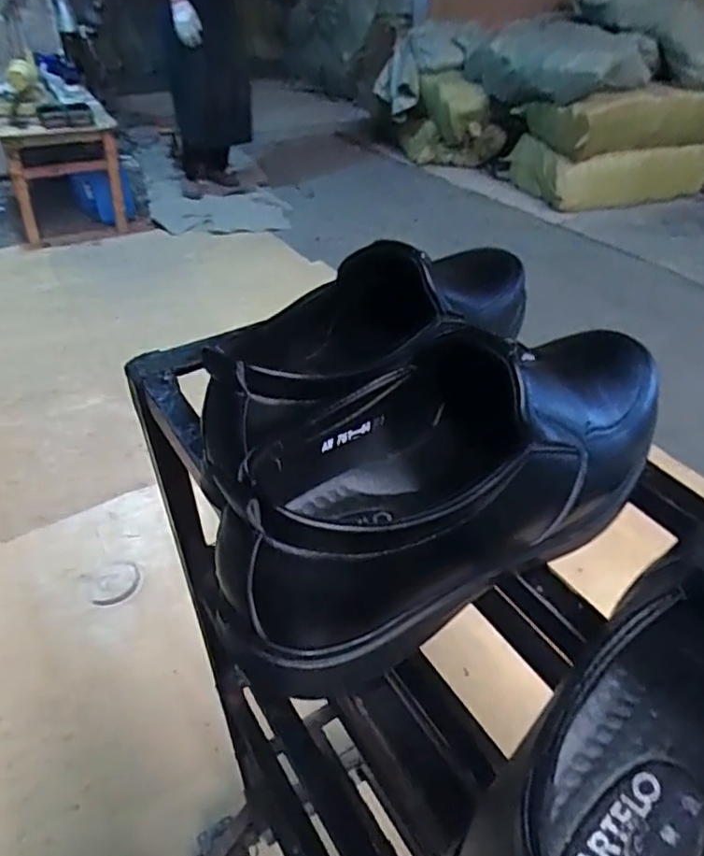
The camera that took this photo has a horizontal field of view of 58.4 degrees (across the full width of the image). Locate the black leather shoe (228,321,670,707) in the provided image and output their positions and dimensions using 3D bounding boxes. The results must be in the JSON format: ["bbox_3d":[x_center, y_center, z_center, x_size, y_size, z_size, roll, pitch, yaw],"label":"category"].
[{"bbox_3d":[0.064,0.008,0.303,0.279,0.092,0.088,-23,45,-26],"label":"black leather shoe"}]

